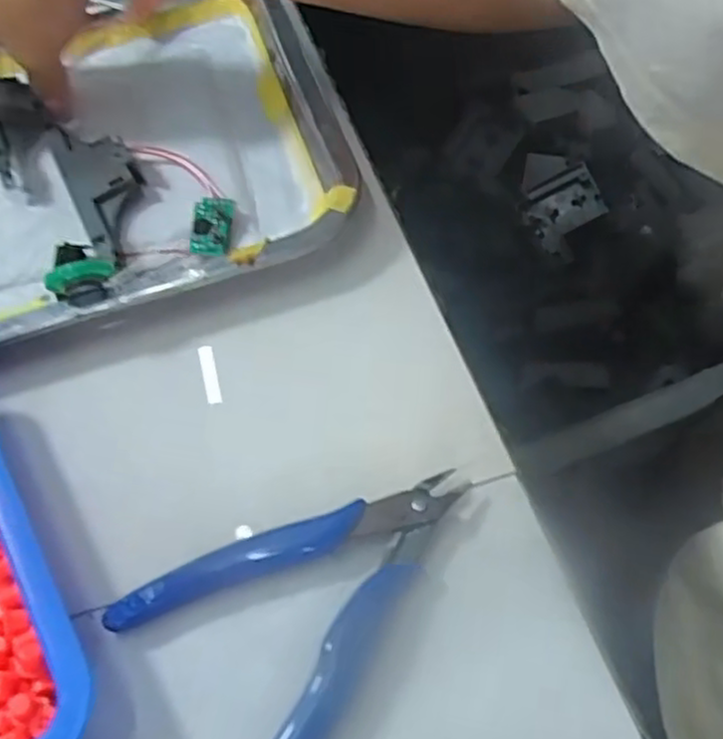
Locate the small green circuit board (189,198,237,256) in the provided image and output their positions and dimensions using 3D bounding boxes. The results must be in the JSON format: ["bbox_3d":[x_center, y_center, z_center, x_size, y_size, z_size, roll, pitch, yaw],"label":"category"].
[{"bbox_3d":[-0.070,-0.067,0.341,0.018,0.004,0.029,8,74,3],"label":"small green circuit board"}]

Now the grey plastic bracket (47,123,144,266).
[{"bbox_3d":[-0.127,-0.091,0.365,0.034,0.012,0.111,-26,56,-11],"label":"grey plastic bracket"}]

